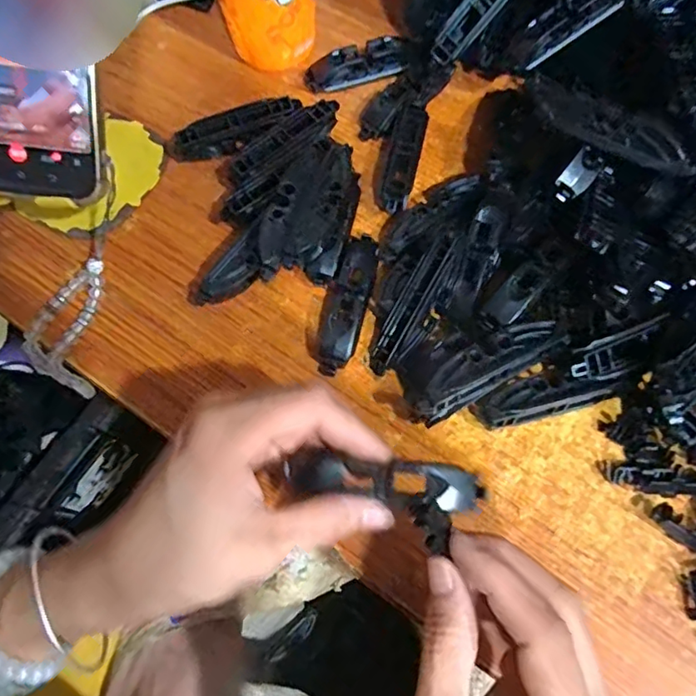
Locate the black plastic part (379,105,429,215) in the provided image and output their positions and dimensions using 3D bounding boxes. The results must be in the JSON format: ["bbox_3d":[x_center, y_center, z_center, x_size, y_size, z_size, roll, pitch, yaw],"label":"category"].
[{"bbox_3d":[0.033,-0.112,0.333,0.018,0.015,0.075,14,70,8],"label":"black plastic part"}]

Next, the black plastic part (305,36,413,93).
[{"bbox_3d":[0.007,-0.191,0.371,0.073,0.013,0.021,-17,69,-4],"label":"black plastic part"}]

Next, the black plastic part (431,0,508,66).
[{"bbox_3d":[0.083,-0.210,0.339,0.077,0.018,0.015,-45,70,24],"label":"black plastic part"}]

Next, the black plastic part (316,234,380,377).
[{"bbox_3d":[-0.001,-0.025,0.304,0.024,0.016,0.080,11,70,7],"label":"black plastic part"}]

